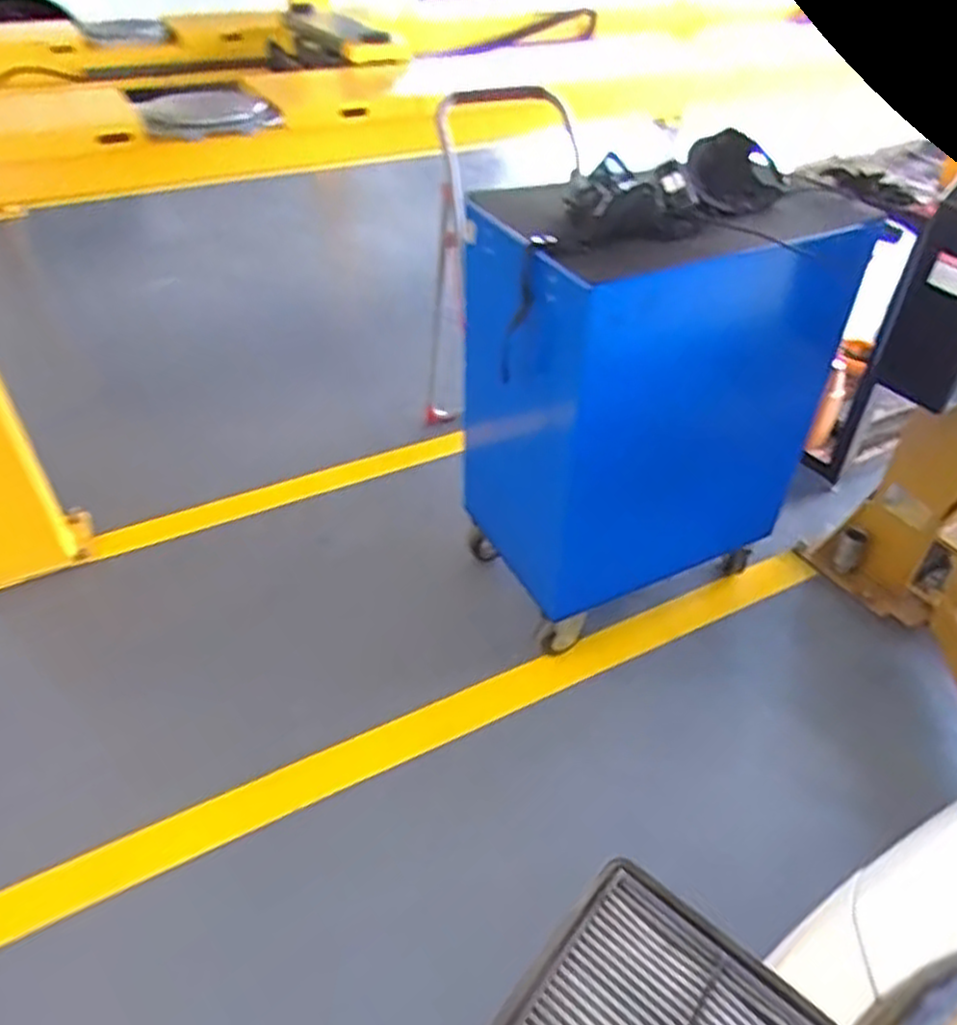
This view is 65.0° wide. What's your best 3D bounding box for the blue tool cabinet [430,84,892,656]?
[{"bbox_3d":[0.322,-0.281,1.642,0.652,0.887,0.493,-17,44,-19],"label":"blue tool cabinet"}]

